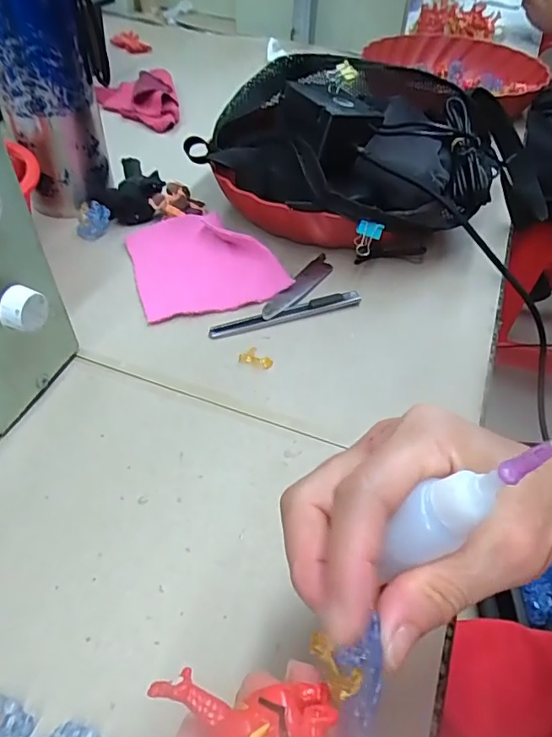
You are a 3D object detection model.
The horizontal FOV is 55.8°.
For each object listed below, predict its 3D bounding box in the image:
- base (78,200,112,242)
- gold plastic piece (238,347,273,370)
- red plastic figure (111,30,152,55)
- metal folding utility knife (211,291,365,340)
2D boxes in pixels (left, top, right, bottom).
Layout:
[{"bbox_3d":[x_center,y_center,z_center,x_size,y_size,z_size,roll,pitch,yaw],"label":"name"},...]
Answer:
[{"bbox_3d":[-0.169,-0.137,0.481,0.027,0.018,0.040,-1,47,-4],"label":"base"},{"bbox_3d":[-0.014,-0.008,0.377,0.025,0.004,0.013,15,48,10],"label":"gold plastic piece"},{"bbox_3d":[-0.232,-0.516,0.831,0.062,0.024,0.033,32,53,24],"label":"red plastic figure"},{"bbox_3d":[0.009,-0.043,0.409,0.124,0.010,0.014,-14,49,-16],"label":"metal folding utility knife"}]

